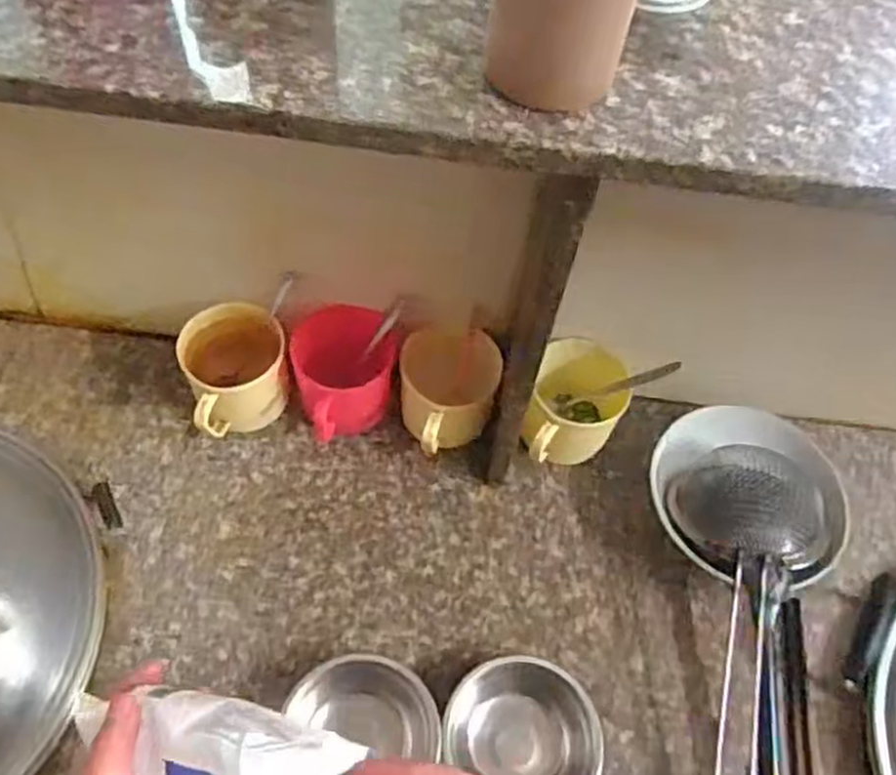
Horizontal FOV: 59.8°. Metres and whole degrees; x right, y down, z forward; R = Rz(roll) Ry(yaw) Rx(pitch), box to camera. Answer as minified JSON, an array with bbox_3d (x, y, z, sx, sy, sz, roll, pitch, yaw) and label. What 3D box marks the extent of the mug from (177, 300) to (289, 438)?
[{"bbox_3d":[-0.207,-0.015,0.763,0.094,0.109,0.110,-20,63,-16],"label":"mug"}]

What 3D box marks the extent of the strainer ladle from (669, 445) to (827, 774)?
[{"bbox_3d":[0.251,0.272,0.650,0.109,0.055,0.446,8,70,0],"label":"strainer ladle"}]

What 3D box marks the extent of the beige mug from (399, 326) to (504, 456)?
[{"bbox_3d":[-0.001,0.017,0.766,0.092,0.101,0.117,3,59,-3],"label":"beige mug"}]

